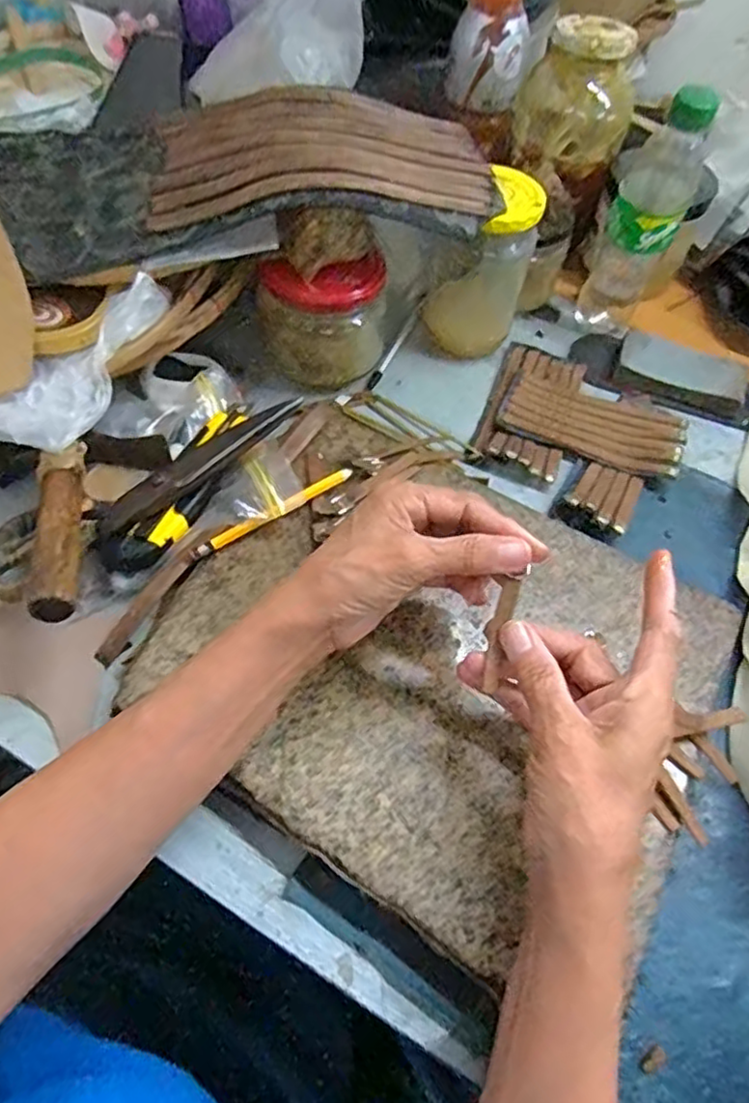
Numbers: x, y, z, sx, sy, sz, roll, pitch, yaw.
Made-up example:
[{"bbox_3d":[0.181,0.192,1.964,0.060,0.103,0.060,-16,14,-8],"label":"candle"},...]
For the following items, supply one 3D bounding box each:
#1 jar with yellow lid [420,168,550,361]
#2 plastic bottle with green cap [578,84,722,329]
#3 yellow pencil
[{"bbox_3d":[0.085,-0.222,0.540,0.072,0.138,0.070,2,59,-4],"label":"jar with yellow lid"},{"bbox_3d":[0.216,-0.265,0.540,0.054,0.189,0.056,22,60,8],"label":"plastic bottle with green cap"},{"bbox_3d":[-0.066,-0.025,0.439,0.117,0.010,0.011,-29,62,-21],"label":"yellow pencil"}]

